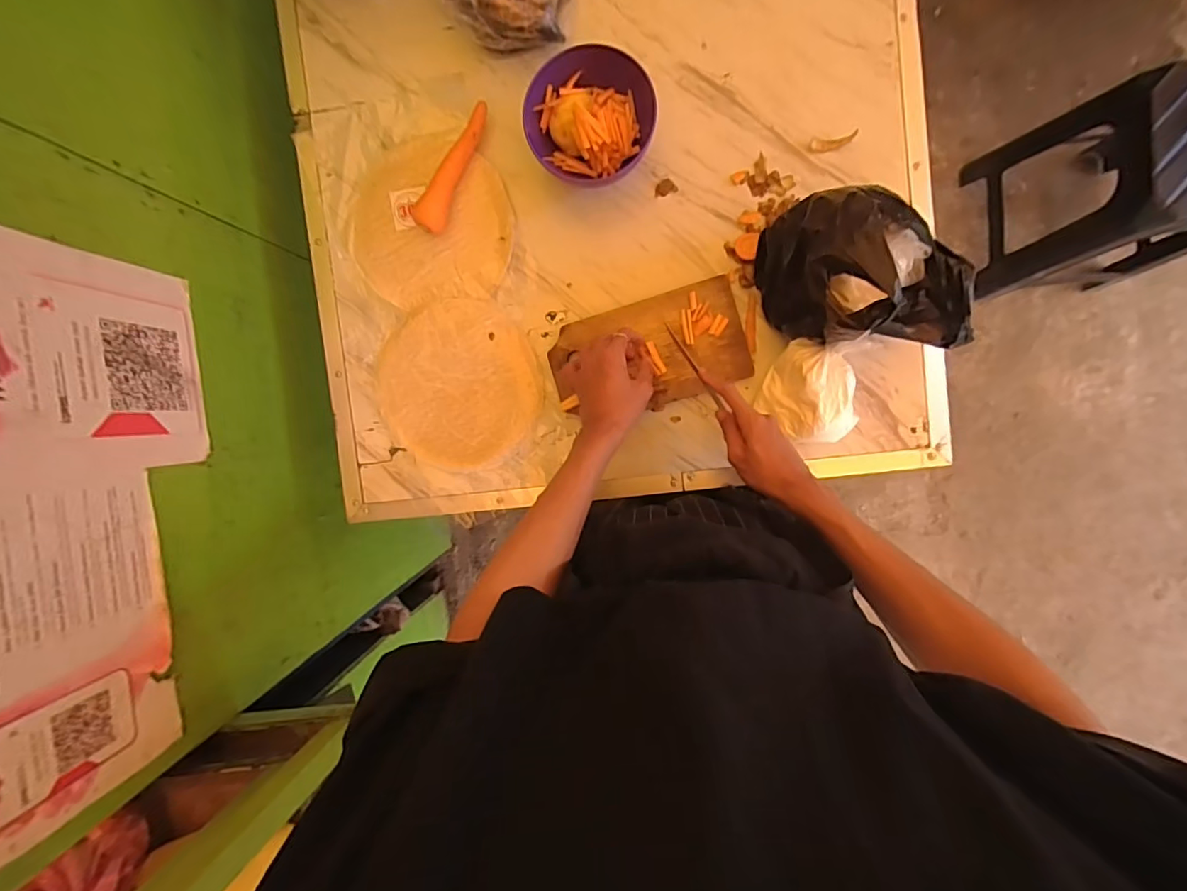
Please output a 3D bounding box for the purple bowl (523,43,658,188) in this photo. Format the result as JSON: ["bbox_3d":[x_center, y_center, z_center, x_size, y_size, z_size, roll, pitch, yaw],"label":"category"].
[{"bbox_3d":[-0.005,-0.398,0.638,0.146,0.077,0.134,0,94,4],"label":"purple bowl"}]

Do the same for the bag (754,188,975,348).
[{"bbox_3d":[0.288,-0.180,0.574,0.160,0.182,0.177,-15,92,5],"label":"bag"}]

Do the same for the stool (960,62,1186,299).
[{"bbox_3d":[1.063,-0.513,1.090,0.308,0.438,0.323,-1,94,4],"label":"stool"}]

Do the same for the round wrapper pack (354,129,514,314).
[{"bbox_3d":[-0.214,-0.296,0.690,0.211,0.015,0.211,-7,93,4],"label":"round wrapper pack"}]

